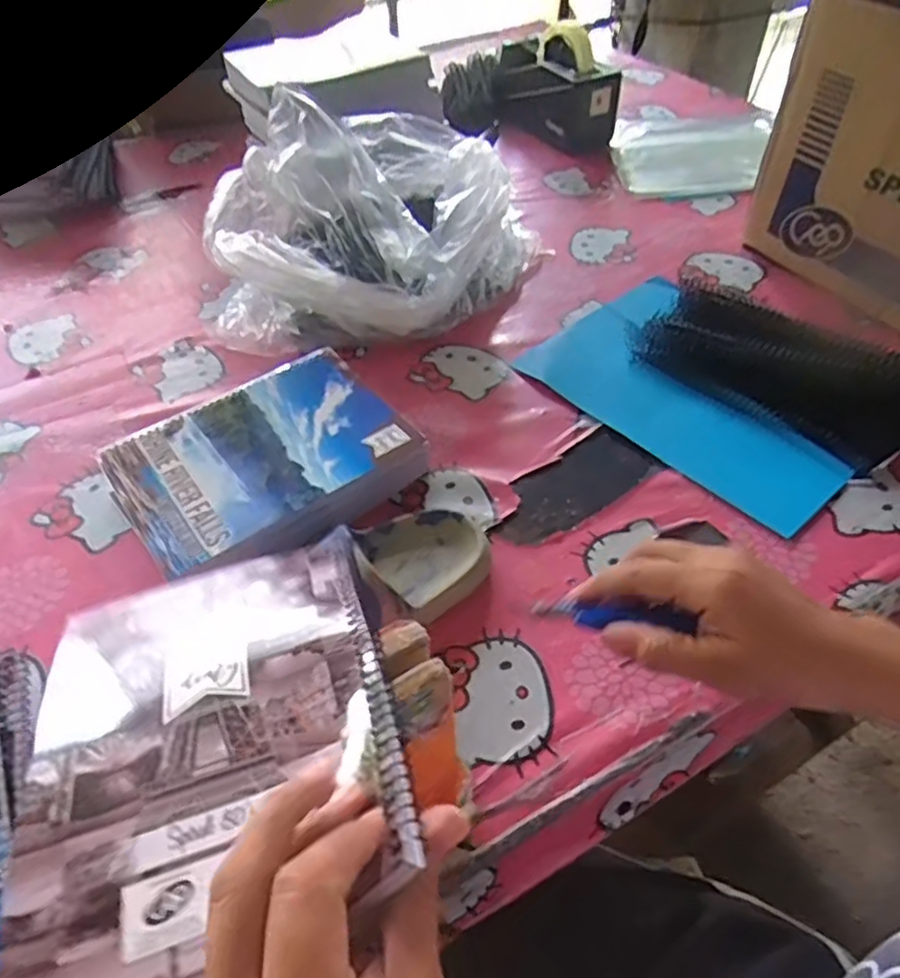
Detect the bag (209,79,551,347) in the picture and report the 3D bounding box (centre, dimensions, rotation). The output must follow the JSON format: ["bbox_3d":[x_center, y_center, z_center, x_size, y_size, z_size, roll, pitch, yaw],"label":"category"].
[{"bbox_3d":[-0.079,-0.250,0.652,0.328,0.156,0.205,-2,47,0],"label":"bag"}]

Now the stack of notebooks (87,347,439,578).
[{"bbox_3d":[-0.136,-0.015,0.515,0.205,0.044,0.165,-36,55,-27],"label":"stack of notebooks"}]

